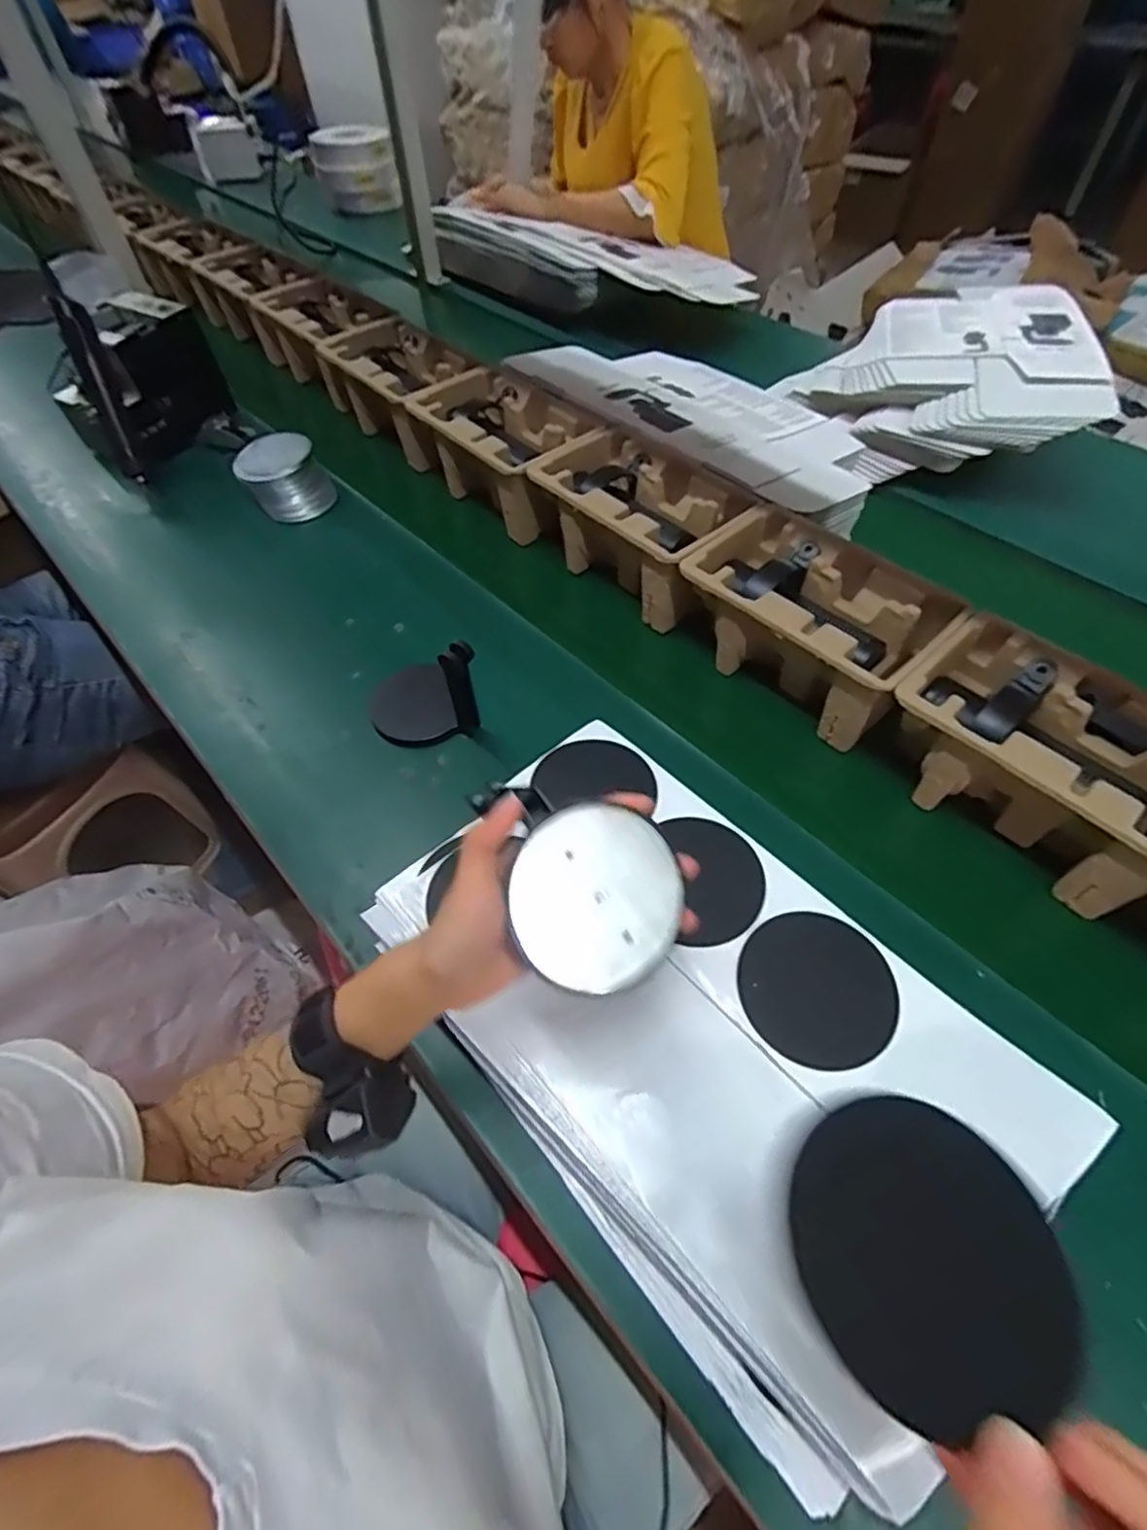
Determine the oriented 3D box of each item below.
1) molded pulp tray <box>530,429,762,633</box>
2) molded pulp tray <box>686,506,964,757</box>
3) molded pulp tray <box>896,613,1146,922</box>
[{"bbox_3d":[0.066,-0.268,0.726,0.218,0.103,0.152,39,63,24],"label":"molded pulp tray"},{"bbox_3d":[0.226,-0.136,0.630,0.140,0.097,0.229,-37,62,-23],"label":"molded pulp tray"},{"bbox_3d":[0.382,-0.004,0.531,0.144,0.096,0.228,-37,62,-23],"label":"molded pulp tray"}]

